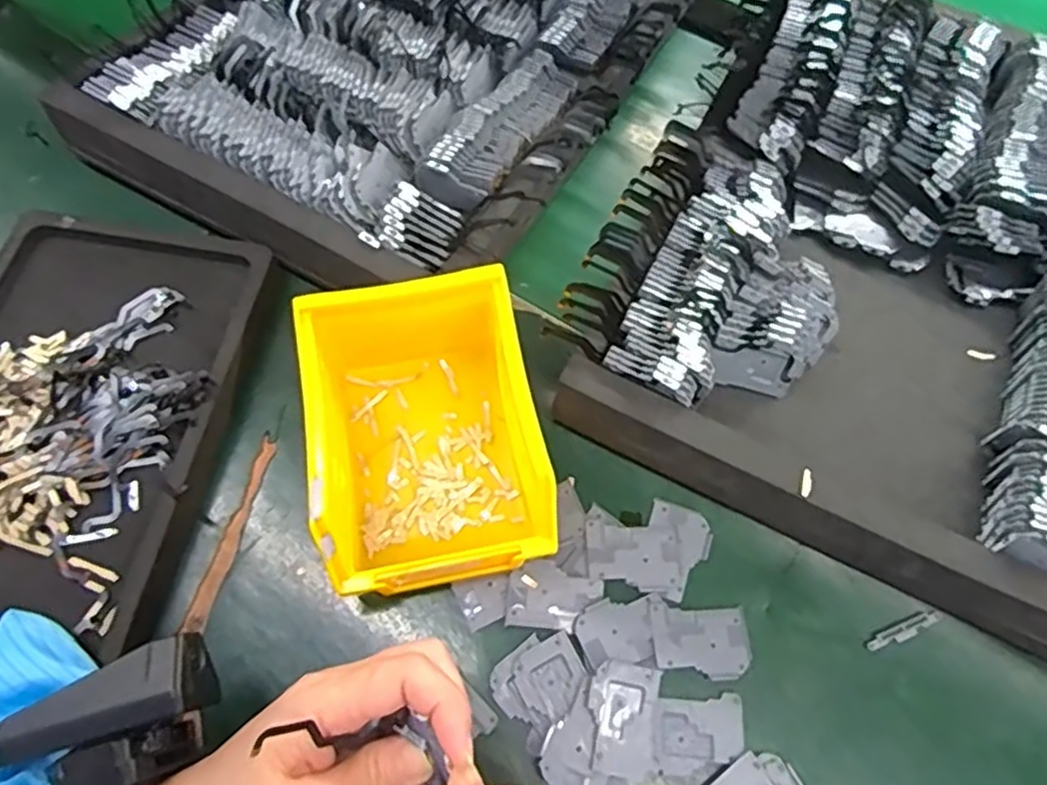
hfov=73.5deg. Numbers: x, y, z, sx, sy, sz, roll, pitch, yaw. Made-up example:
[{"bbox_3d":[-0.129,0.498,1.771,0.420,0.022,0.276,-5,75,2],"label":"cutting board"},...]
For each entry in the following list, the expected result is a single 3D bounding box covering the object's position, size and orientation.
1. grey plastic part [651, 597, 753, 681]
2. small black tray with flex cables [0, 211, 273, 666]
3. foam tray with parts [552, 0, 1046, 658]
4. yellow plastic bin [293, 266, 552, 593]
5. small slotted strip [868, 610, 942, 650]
[{"bbox_3d":[0.087,0.121,0.344,0.048,0.004,0.033,5,63,1],"label":"grey plastic part"},{"bbox_3d":[-0.247,0.015,0.373,0.170,0.027,0.238,8,63,3],"label":"small black tray with flex cables"},{"bbox_3d":[0.229,-0.088,0.425,0.308,0.061,0.392,25,65,11],"label":"foam tray with parts"},{"bbox_3d":[-0.048,0.022,0.346,0.101,0.077,0.130,-9,64,-6],"label":"yellow plastic bin"},{"bbox_3d":[0.190,0.119,0.350,0.040,0.004,0.008,-23,67,-5],"label":"small slotted strip"}]

